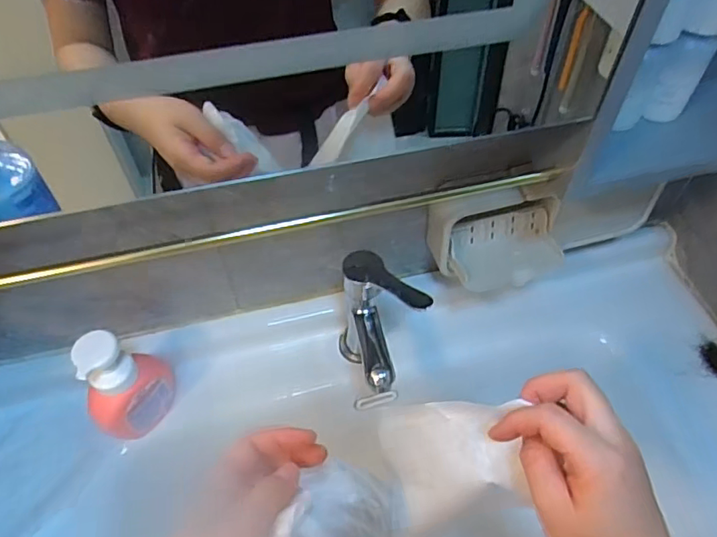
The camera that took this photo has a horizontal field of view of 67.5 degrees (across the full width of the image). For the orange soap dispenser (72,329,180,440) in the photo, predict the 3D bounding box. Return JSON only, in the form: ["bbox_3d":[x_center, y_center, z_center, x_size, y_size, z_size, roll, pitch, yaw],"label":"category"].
[{"bbox_3d":[-0.244,0.117,0.559,0.060,0.139,0.092,38,62,26],"label":"orange soap dispenser"}]

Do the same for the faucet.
[{"bbox_3d":[0.026,0.079,0.572,0.082,0.170,0.122,-9,53,-6],"label":"faucet"}]

